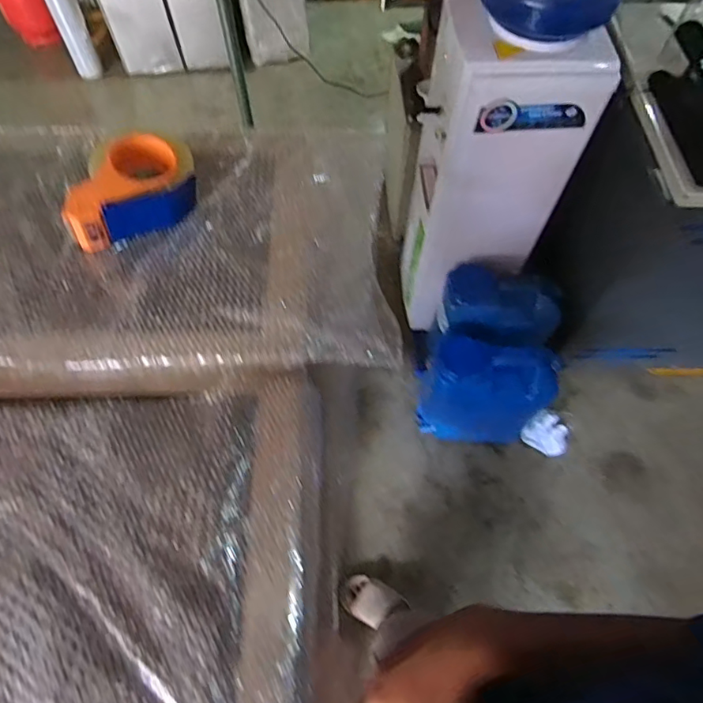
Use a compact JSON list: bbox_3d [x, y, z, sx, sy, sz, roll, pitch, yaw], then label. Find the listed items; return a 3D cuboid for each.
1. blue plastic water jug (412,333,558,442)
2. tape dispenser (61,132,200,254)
[{"bbox_3d":[0.367,0.130,1.434,0.326,0.374,0.155,12,62,5],"label":"blue plastic water jug"},{"bbox_3d":[-0.270,-0.200,0.622,0.157,0.065,0.105,-24,65,-14],"label":"tape dispenser"}]

